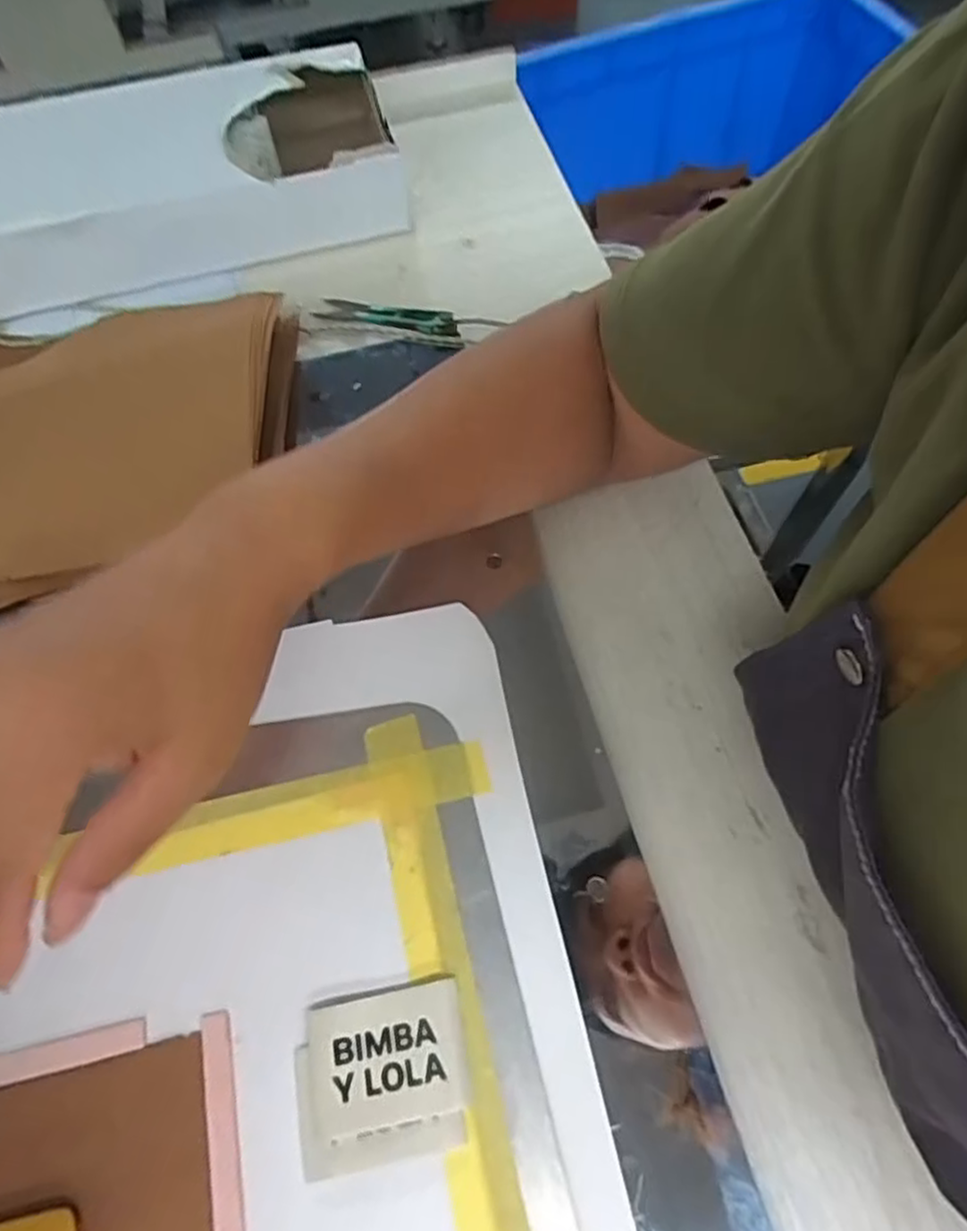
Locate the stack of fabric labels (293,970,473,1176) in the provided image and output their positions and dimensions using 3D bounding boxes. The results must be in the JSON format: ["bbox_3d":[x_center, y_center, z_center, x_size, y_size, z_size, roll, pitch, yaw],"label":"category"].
[{"bbox_3d":[-0.037,0.166,0.253,0.061,0.009,0.052,-11,63,-3],"label":"stack of fabric labels"}]

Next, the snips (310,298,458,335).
[{"bbox_3d":[-0.062,-0.189,0.438,0.105,0.010,0.025,21,63,30],"label":"snips"}]

